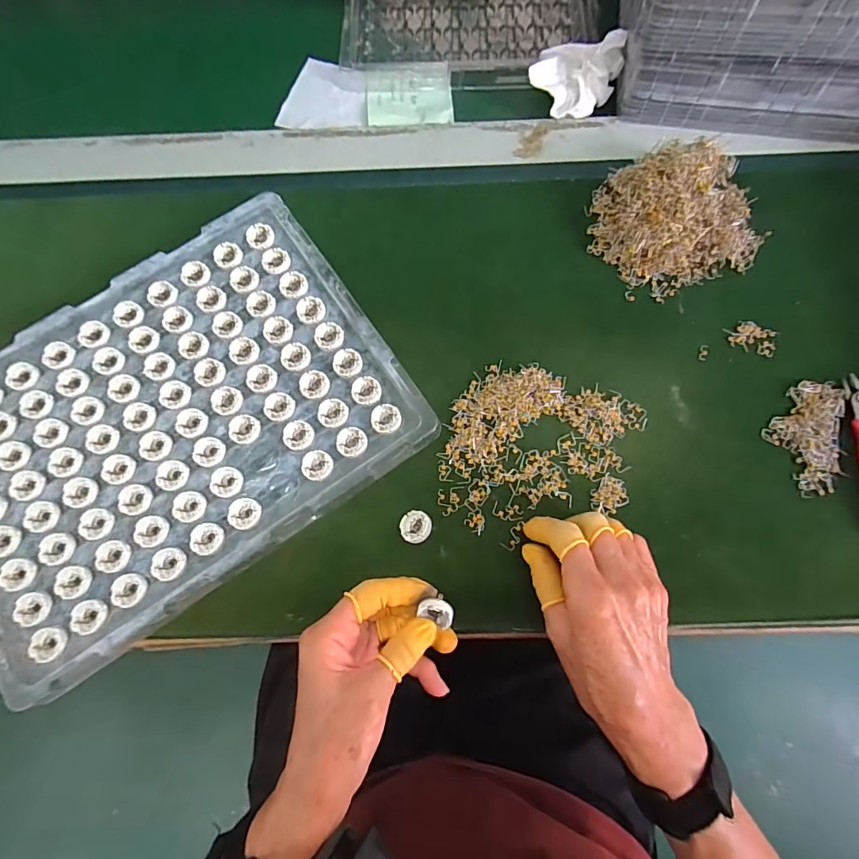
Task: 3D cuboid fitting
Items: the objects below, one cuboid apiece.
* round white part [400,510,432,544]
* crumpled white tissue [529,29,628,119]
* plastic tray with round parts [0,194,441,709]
[{"bbox_3d":[-0.010,0.072,0.328,0.023,0.011,0.023,0,75,0],"label":"round white part"},{"bbox_3d":[0.134,-0.322,0.406,0.082,0.039,0.054,0,75,0],"label":"crumpled white tissue"},{"bbox_3d":[-0.201,-0.006,0.339,0.338,0.015,0.250,-34,77,-8],"label":"plastic tray with round parts"}]

